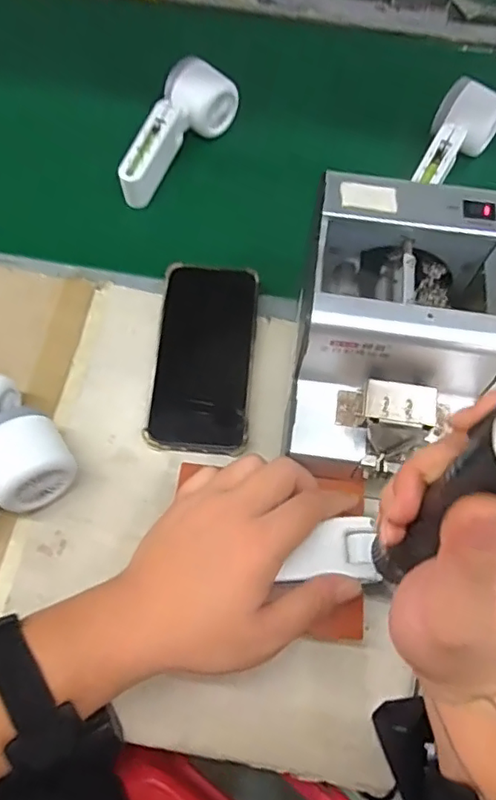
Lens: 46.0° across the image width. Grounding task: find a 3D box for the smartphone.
[{"bbox_3d":[-0.034,-0.037,0.469,0.077,0.011,0.159,6,72,-4],"label":"smartphone"}]

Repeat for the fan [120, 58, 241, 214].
[{"bbox_3d":[-0.067,-0.256,0.564,0.063,0.054,0.152,21,63,7],"label":"fan"}]

